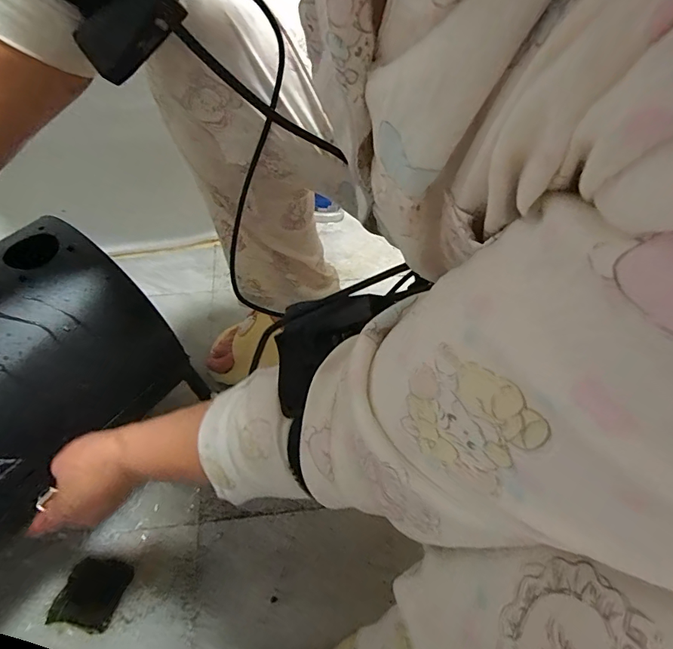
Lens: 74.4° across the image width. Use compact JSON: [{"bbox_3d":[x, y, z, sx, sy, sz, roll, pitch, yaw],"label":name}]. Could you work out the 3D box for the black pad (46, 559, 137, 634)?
[{"bbox_3d":[-0.287,0.313,0.519,0.070,0.004,0.072,14,54,9],"label":"black pad"}]

